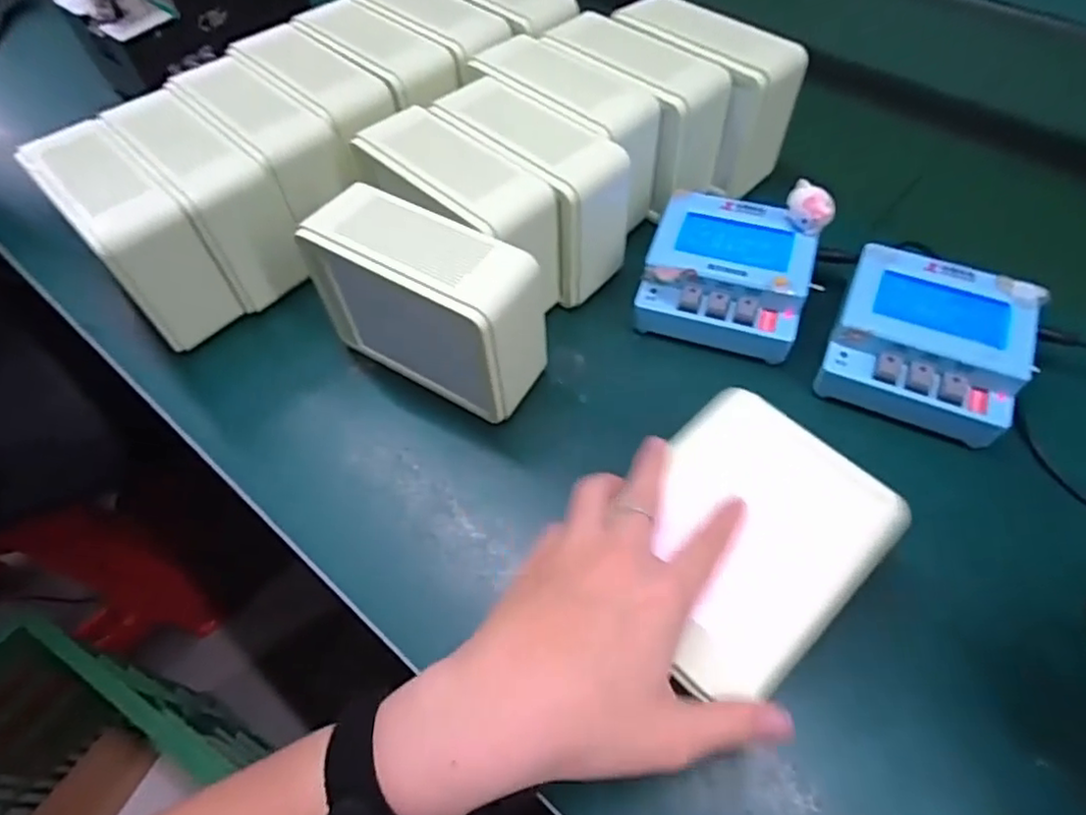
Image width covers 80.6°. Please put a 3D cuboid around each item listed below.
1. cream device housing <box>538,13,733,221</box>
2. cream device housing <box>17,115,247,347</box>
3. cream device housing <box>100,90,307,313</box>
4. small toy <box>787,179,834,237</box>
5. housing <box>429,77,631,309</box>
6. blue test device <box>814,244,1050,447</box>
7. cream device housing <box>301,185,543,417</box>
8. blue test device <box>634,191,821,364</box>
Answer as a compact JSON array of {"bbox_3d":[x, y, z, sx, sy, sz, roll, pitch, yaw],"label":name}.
[{"bbox_3d":[0.065,-0.224,0.483,0.057,0.088,0.135,-38,62,-21],"label":"cream device housing"},{"bbox_3d":[-0.279,-0.119,0.441,0.057,0.098,0.128,-39,63,-22],"label":"cream device housing"},{"bbox_3d":[-0.233,-0.142,0.445,0.129,0.095,0.052,39,65,25],"label":"cream device housing"},{"bbox_3d":[0.171,-0.126,0.413,0.029,0.030,0.021,21,59,16],"label":"small toy"},{"bbox_3d":[-0.007,-0.152,0.442,0.136,0.095,0.062,38,65,25],"label":"housing"},{"bbox_3d":[0.232,-0.039,0.393,0.103,0.053,0.100,21,59,16],"label":"blue test device"},{"bbox_3d":[-0.068,-0.062,0.394,0.139,0.099,0.062,26,61,19],"label":"cream device housing"},{"bbox_3d":[0.123,-0.089,0.428,0.101,0.043,0.097,15,58,12],"label":"blue test device"}]

